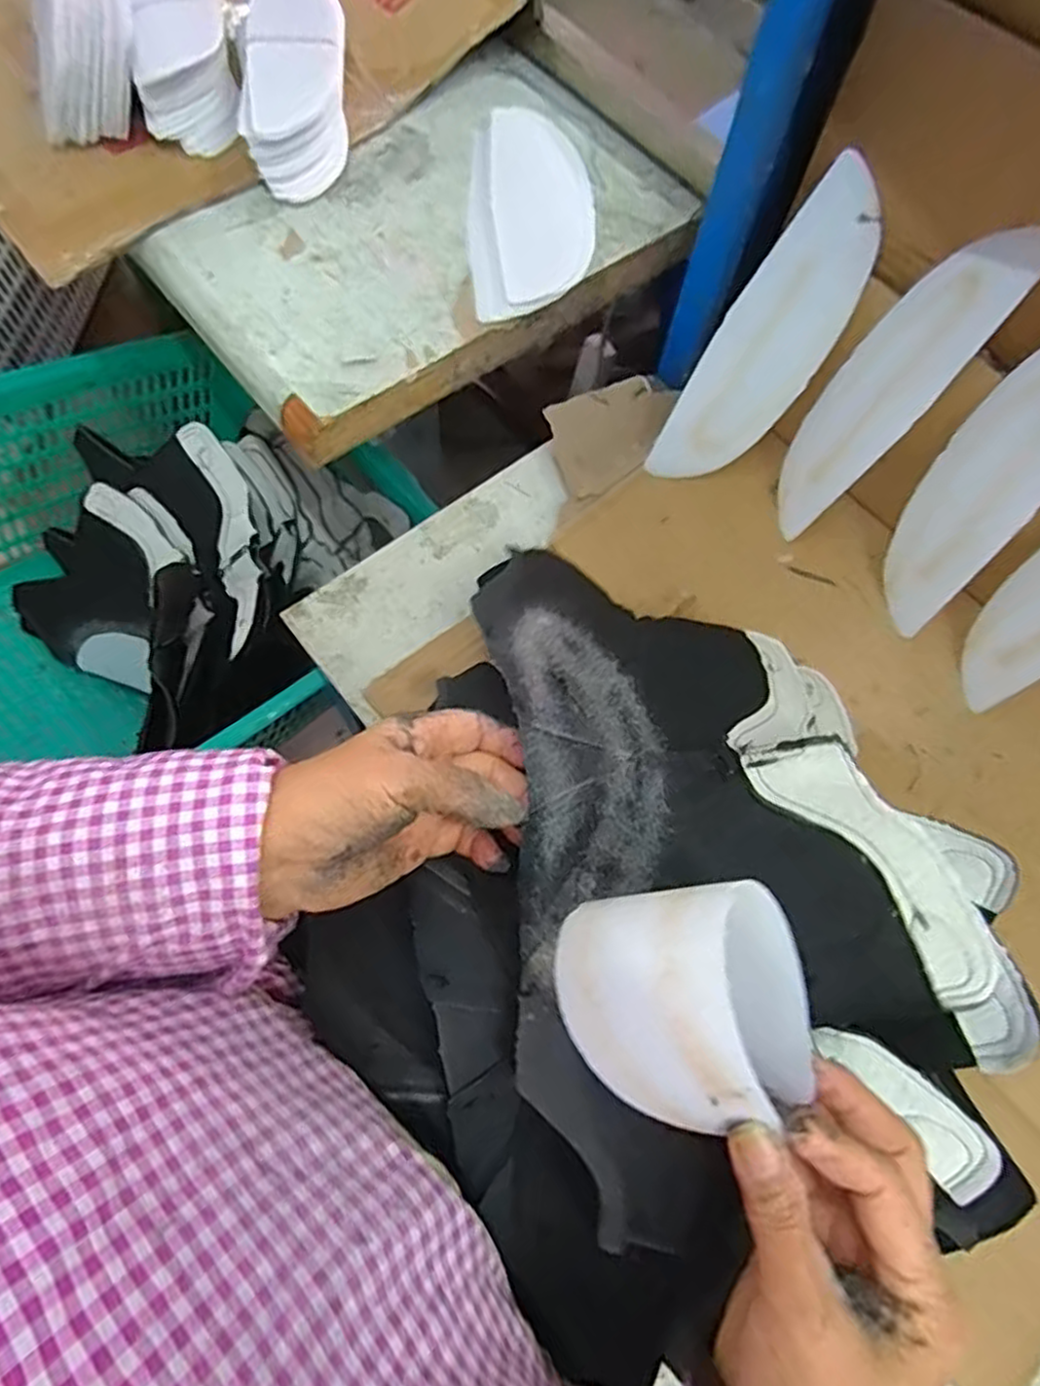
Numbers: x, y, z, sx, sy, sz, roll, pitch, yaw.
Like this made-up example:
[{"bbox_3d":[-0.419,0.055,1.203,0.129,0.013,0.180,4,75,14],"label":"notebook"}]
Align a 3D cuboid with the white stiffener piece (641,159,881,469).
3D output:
[{"bbox_3d":[0.174,-0.242,0.505,0.073,0.211,0.006,30,31,-9],"label":"white stiffener piece"}]

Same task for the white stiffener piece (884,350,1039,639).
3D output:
[{"bbox_3d":[0.300,-0.139,0.458,0.010,0.209,0.071,-4,46,-33],"label":"white stiffener piece"}]

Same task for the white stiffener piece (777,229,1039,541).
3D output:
[{"bbox_3d":[0.242,-0.205,0.481,0.008,0.210,0.070,-1,53,-35],"label":"white stiffener piece"}]

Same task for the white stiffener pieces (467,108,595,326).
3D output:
[{"bbox_3d":[0.009,-0.390,0.579,0.097,0.012,0.234,3,69,-2],"label":"white stiffener pieces"}]

